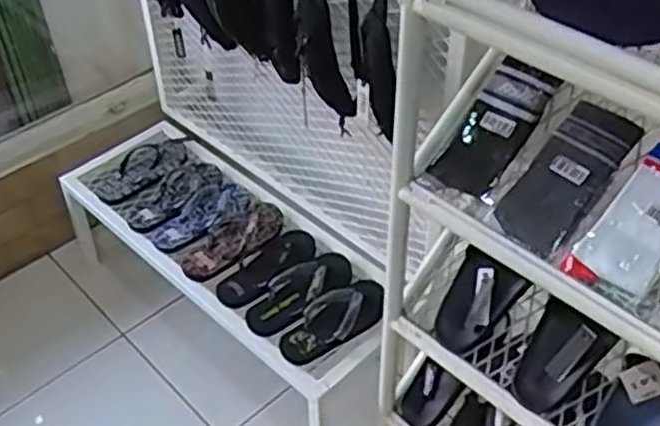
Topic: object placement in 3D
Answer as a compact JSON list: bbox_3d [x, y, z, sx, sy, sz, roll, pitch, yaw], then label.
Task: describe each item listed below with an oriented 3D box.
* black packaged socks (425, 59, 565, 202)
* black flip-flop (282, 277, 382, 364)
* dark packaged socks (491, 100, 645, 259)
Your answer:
[{"bbox_3d":[0.213,-0.111,0.982,0.089,0.023,0.184,40,97,34],"label":"black packaged socks"},{"bbox_3d":[0.012,0.204,1.482,0.246,0.033,0.108,-27,49,-25],"label":"black flip-flop"},{"bbox_3d":[0.287,-0.045,0.918,0.093,0.018,0.189,40,94,35],"label":"dark packaged socks"}]

